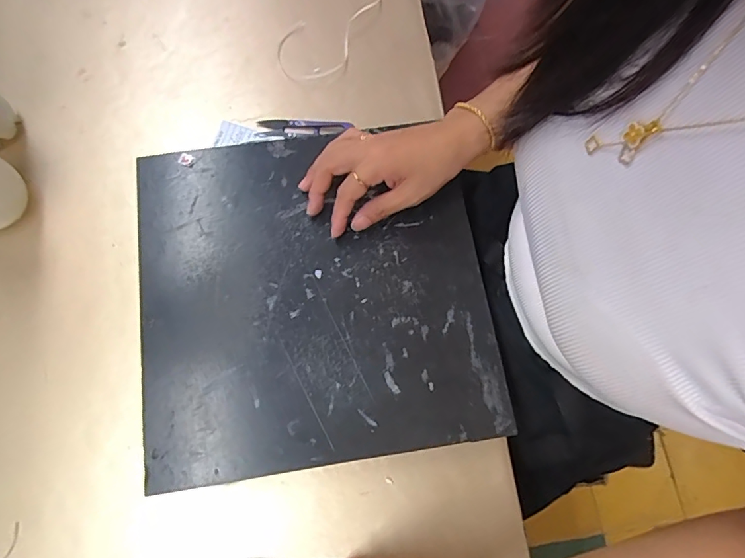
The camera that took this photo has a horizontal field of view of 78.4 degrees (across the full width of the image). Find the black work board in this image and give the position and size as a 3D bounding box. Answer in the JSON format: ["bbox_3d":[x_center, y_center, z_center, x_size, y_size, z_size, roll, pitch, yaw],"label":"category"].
[{"bbox_3d":[-0.052,0.006,0.406,0.295,0.010,0.294,-8,74,-4],"label":"black work board"}]

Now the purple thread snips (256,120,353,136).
[{"bbox_3d":[-0.071,-0.158,0.473,0.094,0.007,0.022,-3,74,-2],"label":"purple thread snips"}]

